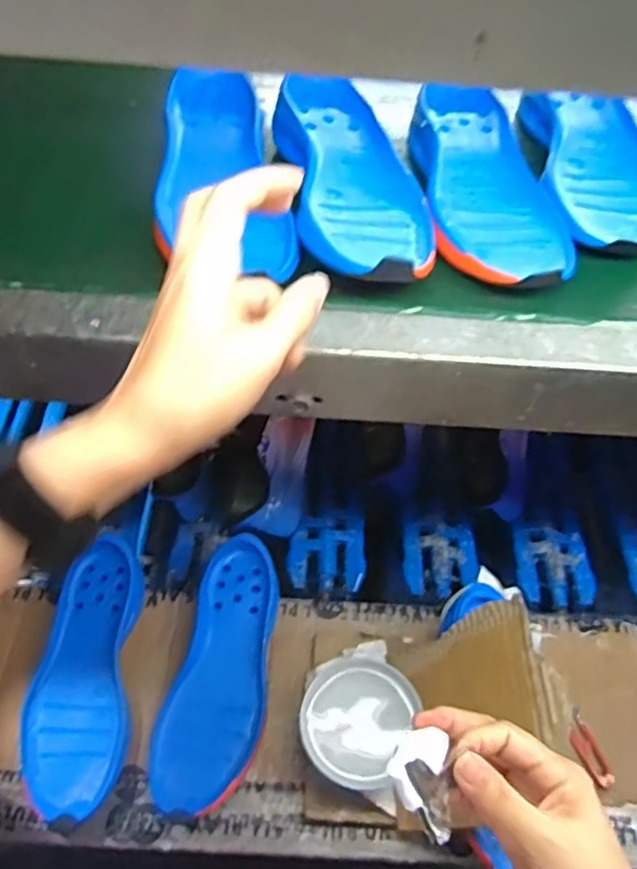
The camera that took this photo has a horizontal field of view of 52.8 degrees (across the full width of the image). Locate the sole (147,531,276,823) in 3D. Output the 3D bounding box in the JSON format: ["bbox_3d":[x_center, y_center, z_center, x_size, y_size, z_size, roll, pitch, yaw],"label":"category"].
[{"bbox_3d":[-0.092,0.235,0.643,0.095,0.043,0.254,13,57,4],"label":"sole"}]

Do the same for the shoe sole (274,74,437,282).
[{"bbox_3d":[0.025,-0.194,0.485,0.092,0.043,0.244,-6,58,-8],"label":"shoe sole"}]

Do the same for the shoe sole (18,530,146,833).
[{"bbox_3d":[-0.233,0.238,0.642,0.096,0.038,0.265,0,57,-4],"label":"shoe sole"}]

